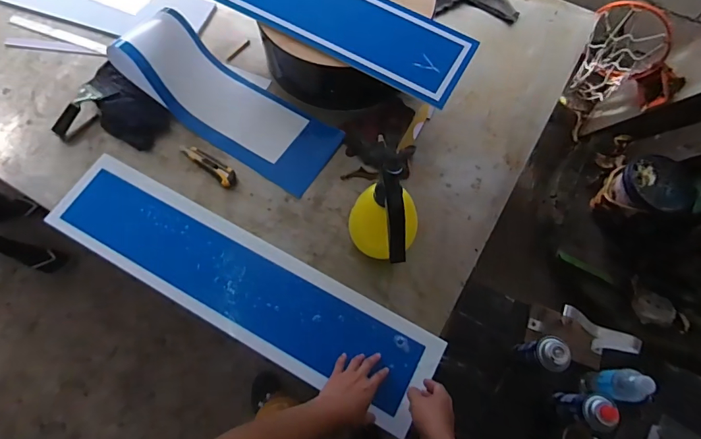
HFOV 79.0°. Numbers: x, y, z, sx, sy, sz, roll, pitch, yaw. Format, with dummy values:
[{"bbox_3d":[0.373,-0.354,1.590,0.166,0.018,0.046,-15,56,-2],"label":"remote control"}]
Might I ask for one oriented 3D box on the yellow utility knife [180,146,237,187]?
[{"bbox_3d":[-0.328,-0.130,0.994,0.154,0.015,0.041,37,73,14],"label":"yellow utility knife"}]

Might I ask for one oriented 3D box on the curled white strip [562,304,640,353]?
[{"bbox_3d":[0.530,0.248,0.943,0.157,0.123,0.029,27,72,11],"label":"curled white strip"}]

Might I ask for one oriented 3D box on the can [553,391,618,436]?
[{"bbox_3d":[0.478,0.396,0.881,0.061,0.172,0.070,3,69,2],"label":"can"}]

